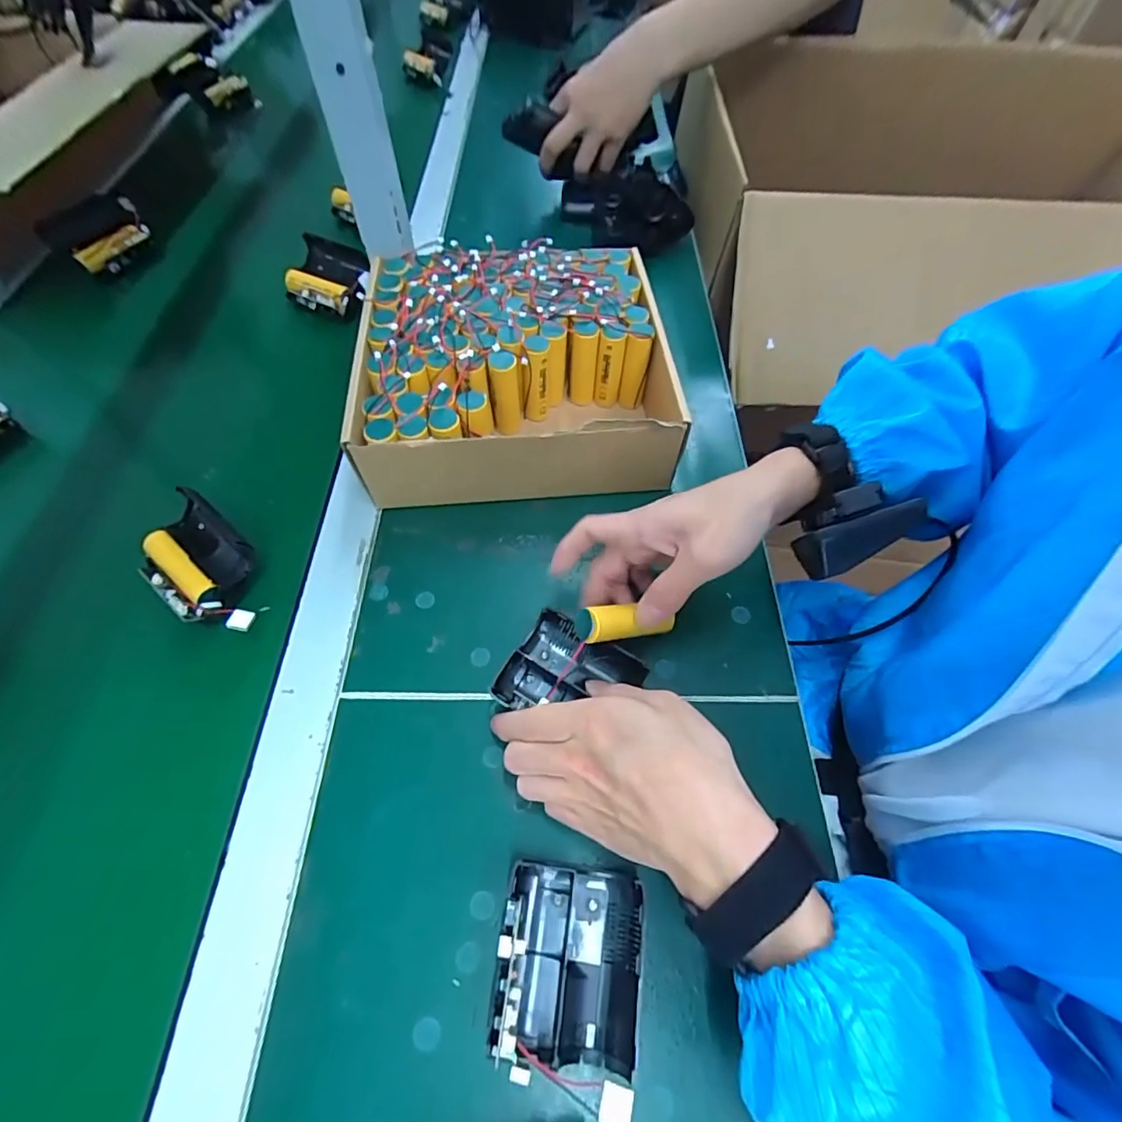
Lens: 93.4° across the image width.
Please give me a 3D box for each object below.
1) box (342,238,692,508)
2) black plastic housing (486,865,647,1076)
[{"bbox_3d":[-0.033,-0.161,0.444,0.243,0.084,0.222,-3,58,-4],"label":"box"},{"bbox_3d":[0.005,0.194,0.258,0.068,0.037,0.076,6,58,2],"label":"black plastic housing"}]

